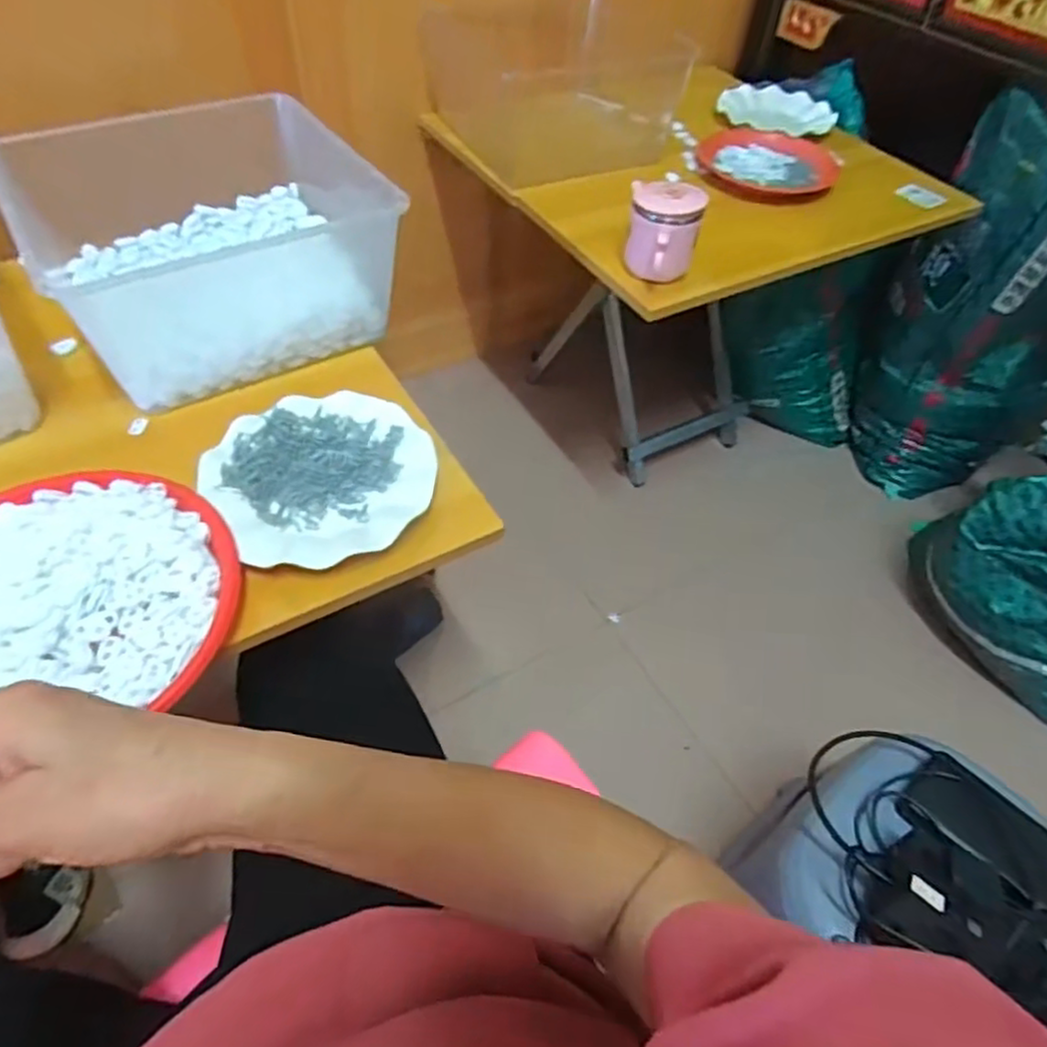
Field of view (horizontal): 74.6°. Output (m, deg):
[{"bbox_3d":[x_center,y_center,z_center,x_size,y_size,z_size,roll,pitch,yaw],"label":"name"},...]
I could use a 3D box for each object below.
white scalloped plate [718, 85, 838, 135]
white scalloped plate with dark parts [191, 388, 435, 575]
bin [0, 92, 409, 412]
[{"bbox_3d":[0.398,-0.653,1.100,0.178,0.035,0.172,2,51,-2],"label":"white scalloped plate"},{"bbox_3d":[-0.162,-0.041,0.561,0.170,0.021,0.167,2,51,-2],"label":"white scalloped plate with dark parts"},{"bbox_3d":[-0.306,-0.282,0.665,0.291,0.122,0.298,-30,59,-25],"label":"bin"}]

